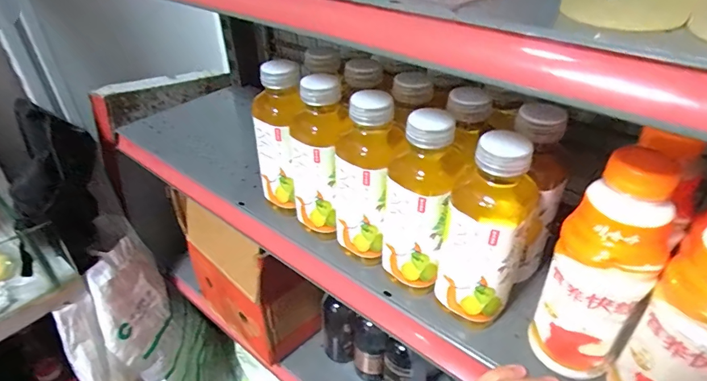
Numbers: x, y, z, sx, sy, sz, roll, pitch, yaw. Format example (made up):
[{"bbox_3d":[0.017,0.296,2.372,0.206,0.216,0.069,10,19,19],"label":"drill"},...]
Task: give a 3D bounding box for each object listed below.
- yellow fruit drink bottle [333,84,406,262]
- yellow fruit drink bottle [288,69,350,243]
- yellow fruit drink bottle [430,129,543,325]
[{"bbox_3d":[0.013,-0.015,0.447,0.065,0.175,0.070,3,36,4],"label":"yellow fruit drink bottle"},{"bbox_3d":[-0.036,-0.029,0.471,0.055,0.182,0.053,-6,36,-8],"label":"yellow fruit drink bottle"},{"bbox_3d":[0.115,0.030,0.380,0.076,0.162,0.070,18,39,24],"label":"yellow fruit drink bottle"}]

